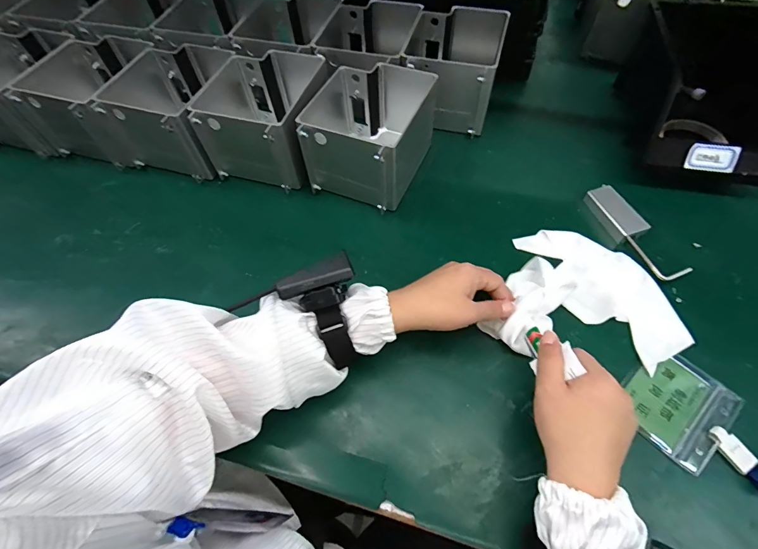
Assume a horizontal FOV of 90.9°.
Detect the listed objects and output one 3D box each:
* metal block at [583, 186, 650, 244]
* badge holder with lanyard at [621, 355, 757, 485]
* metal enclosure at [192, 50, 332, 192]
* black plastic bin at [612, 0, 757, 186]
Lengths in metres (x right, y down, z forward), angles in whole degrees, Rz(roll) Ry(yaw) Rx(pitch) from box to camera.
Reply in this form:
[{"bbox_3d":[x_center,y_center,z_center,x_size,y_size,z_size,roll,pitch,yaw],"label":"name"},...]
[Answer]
[{"bbox_3d":[0.298,-0.078,0.475,0.038,0.019,0.078,-18,60,-7],"label":"metal block"},{"bbox_3d":[0.403,0.143,0.329,0.315,0.029,0.117,8,60,8],"label":"badge holder with lanyard"},{"bbox_3d":[-0.157,-0.227,0.537,0.152,0.107,0.177,9,60,9],"label":"metal enclosure"},{"bbox_3d":[0.429,-0.241,0.504,0.152,0.112,0.257,9,60,9],"label":"black plastic bin"}]

